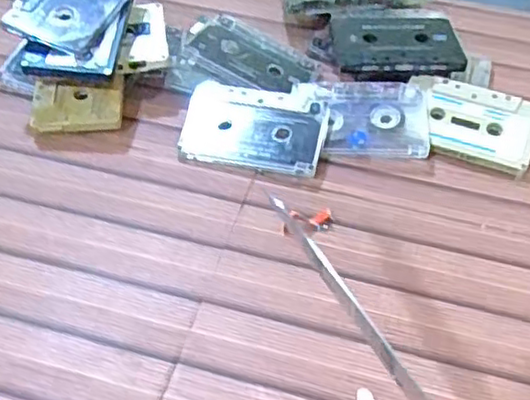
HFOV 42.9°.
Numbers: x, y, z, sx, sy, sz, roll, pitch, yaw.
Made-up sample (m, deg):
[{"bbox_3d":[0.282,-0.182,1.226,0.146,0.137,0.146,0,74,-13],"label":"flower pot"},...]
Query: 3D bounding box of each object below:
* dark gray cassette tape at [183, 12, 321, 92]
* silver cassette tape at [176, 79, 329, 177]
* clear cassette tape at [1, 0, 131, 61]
[{"bbox_3d":[-0.011,-0.120,0.542,0.106,0.015,0.065,33,53,12],"label":"dark gray cassette tape"},{"bbox_3d":[-0.008,-0.056,0.491,0.100,0.013,0.074,8,65,6],"label":"silver cassette tape"},{"bbox_3d":[-0.139,-0.151,0.503,0.065,0.007,0.106,25,56,-3],"label":"clear cassette tape"}]

